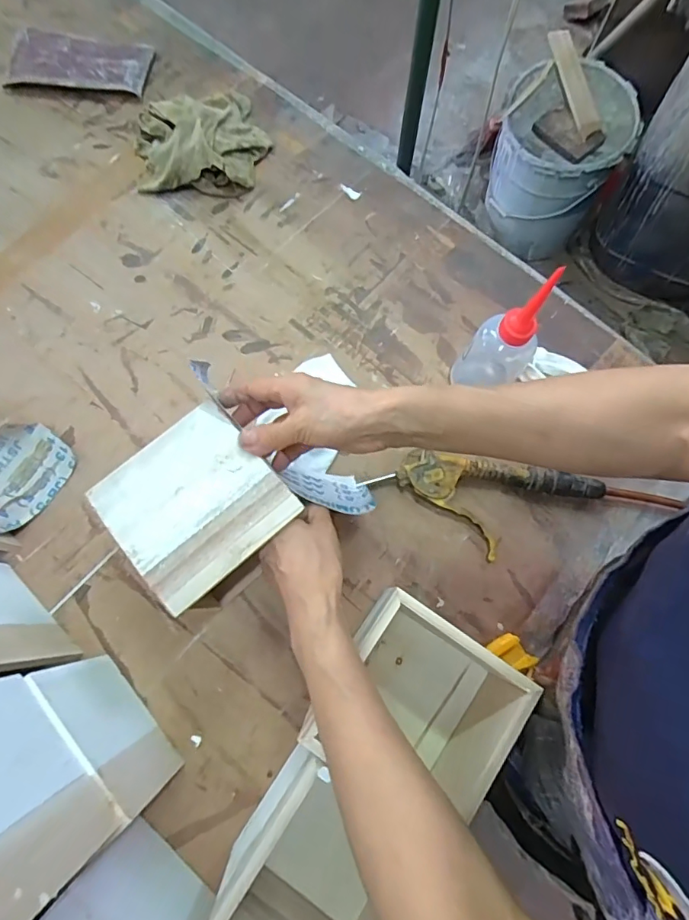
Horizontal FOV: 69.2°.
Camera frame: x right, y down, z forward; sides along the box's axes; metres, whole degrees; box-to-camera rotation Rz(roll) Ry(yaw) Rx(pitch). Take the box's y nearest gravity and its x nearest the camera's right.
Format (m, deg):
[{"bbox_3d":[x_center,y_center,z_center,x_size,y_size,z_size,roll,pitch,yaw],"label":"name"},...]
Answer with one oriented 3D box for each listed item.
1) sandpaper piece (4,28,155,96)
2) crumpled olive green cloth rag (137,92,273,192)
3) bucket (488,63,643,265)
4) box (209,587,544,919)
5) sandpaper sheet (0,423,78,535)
[{"bbox_3d":[-0.337,-0.505,0.639,0.164,0.016,0.095,7,74,0],"label":"sandpaper piece"},{"bbox_3d":[-0.170,-0.392,0.592,0.148,0.050,0.146,2,74,-1],"label":"crumpled olive green cloth rag"},{"bbox_3d":[0.513,-0.741,1.272,0.287,0.356,0.270,0,73,-1],"label":"bucket"},{"bbox_3d":[0.022,0.240,0.377,0.119,0.125,0.243,30,75,7],"label":"box"},{"bbox_3d":[-0.315,0.001,0.454,0.090,0.089,0.094,-40,79,-12],"label":"sandpaper sheet"}]

